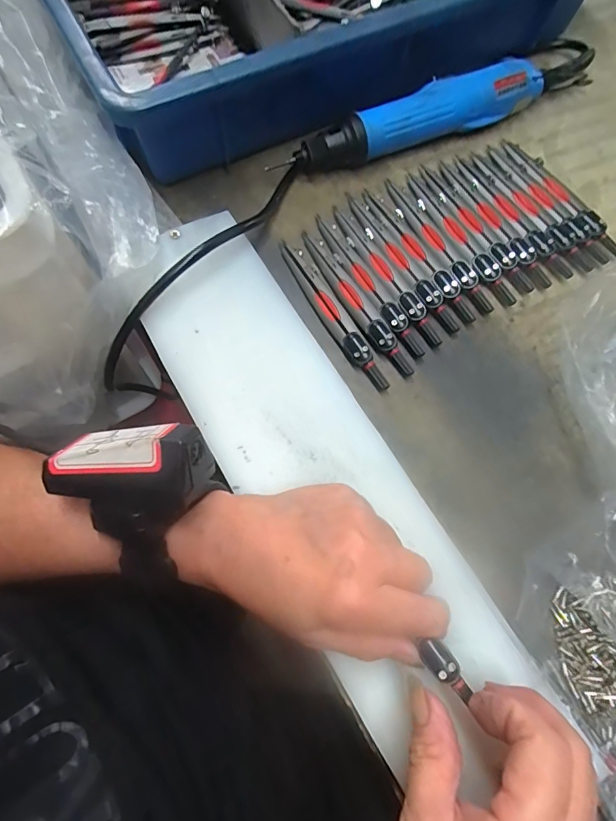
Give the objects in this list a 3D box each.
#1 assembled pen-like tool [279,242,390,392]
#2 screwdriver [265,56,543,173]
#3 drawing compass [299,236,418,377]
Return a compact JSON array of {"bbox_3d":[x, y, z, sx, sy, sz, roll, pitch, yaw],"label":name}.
[{"bbox_3d":[0.015,-0.067,0.306,0.014,0.011,0.127,-29,75,-11],"label":"assembled pen-like tool"},{"bbox_3d":[0.081,-0.223,0.347,0.213,0.033,0.030,-20,73,-9],"label":"screwdriver"},{"bbox_3d":[0.032,-0.076,0.309,0.016,0.011,0.126,-27,75,-11],"label":"drawing compass"}]

